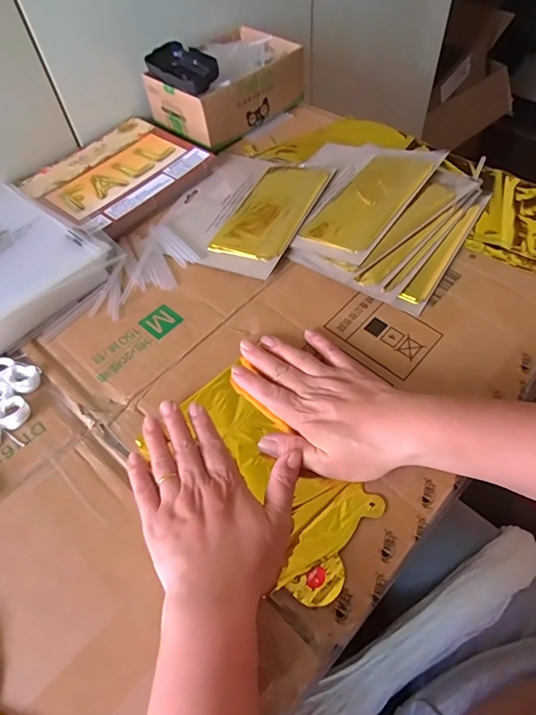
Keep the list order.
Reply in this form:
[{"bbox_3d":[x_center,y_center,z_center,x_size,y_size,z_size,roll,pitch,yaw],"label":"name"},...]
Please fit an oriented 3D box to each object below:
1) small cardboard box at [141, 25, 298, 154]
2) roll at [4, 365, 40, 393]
[{"bbox_3d":[-0.056,-0.375,0.615,0.187,0.078,0.132,-40,62,-20],"label":"small cardboard box"},{"bbox_3d":[-0.223,0.018,0.411,0.034,0.007,0.024,34,65,23],"label":"roll"}]

